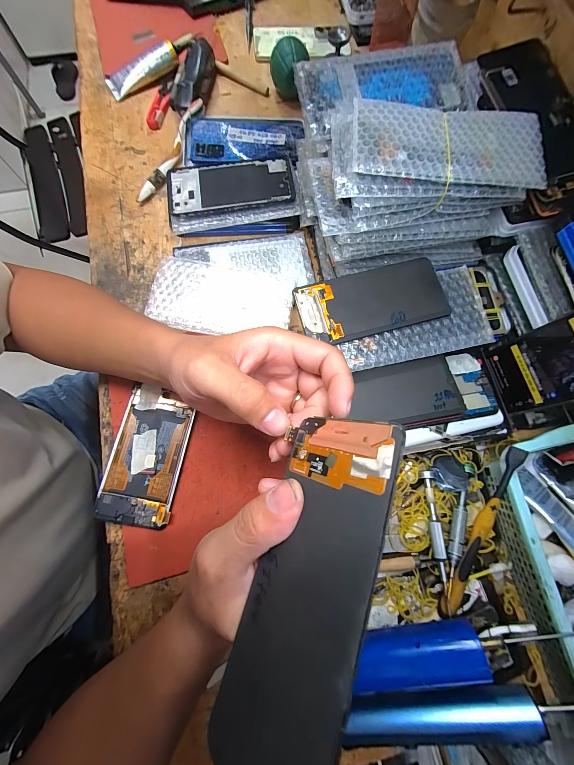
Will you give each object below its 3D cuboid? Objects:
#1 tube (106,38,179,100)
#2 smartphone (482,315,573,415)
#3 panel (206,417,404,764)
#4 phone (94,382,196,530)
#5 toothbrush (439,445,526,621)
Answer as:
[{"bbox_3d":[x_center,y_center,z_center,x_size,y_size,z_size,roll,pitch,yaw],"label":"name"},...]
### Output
[{"bbox_3d":[-0.223,-0.481,0.442,0.114,0.024,0.027,-27,77,6],"label":"tube"},{"bbox_3d":[0.252,-0.019,0.266,0.006,0.129,0.074,-8,76,-15],"label":"smartphone"},{"bbox_3d":[0.007,0.089,0.123,0.007,0.071,0.150,26,71,-29],"label":"panel"},{"bbox_3d":[-0.144,0.074,0.301,0.071,0.011,0.136,8,75,0],"label":"phone"},{"bbox_3d":[0.172,0.133,0.253,0.017,0.013,0.162,20,96,3],"label":"toothbrush"}]

